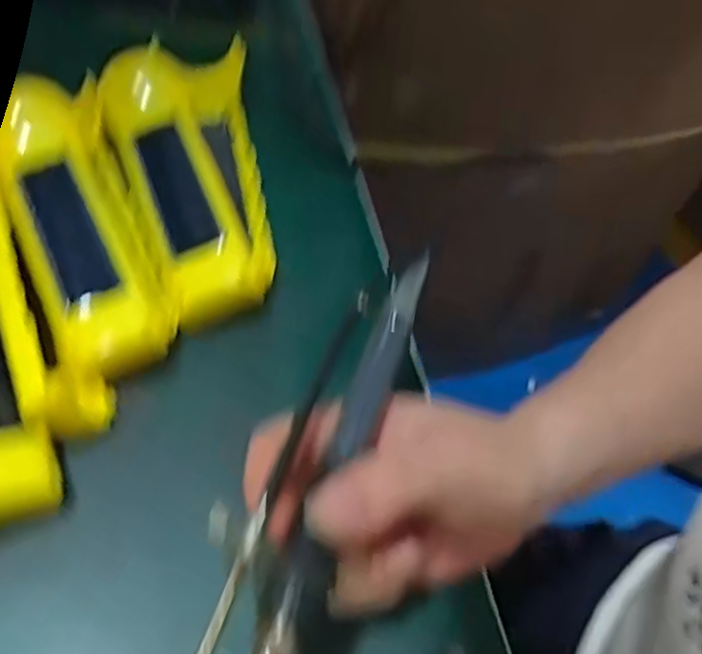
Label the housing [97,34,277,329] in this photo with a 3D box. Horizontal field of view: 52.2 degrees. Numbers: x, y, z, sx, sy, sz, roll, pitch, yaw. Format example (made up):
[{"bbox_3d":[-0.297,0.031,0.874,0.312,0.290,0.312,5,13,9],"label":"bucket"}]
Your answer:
[{"bbox_3d":[-0.083,-0.082,0.379,0.076,0.029,0.181,-10,58,-13],"label":"housing"}]

